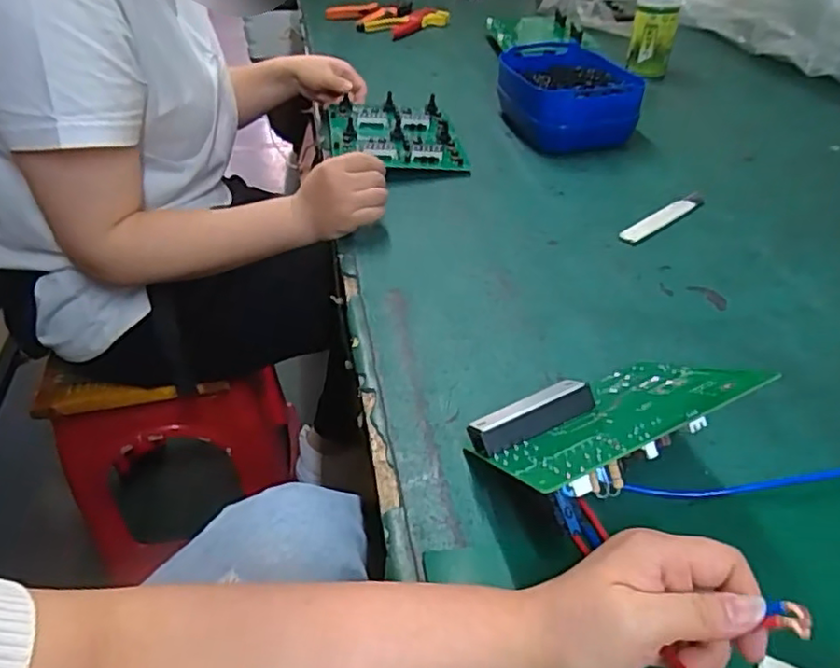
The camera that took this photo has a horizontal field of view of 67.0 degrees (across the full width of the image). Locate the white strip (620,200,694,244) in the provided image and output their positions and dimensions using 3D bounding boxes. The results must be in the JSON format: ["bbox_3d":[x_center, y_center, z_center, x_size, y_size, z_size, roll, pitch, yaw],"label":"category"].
[{"bbox_3d":[0.261,-0.126,0.694,0.121,0.007,0.022,-30,48,-30],"label":"white strip"}]

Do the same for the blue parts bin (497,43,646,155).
[{"bbox_3d":[0.199,-0.336,0.892,0.162,0.075,0.231,-6,40,-6],"label":"blue parts bin"}]

